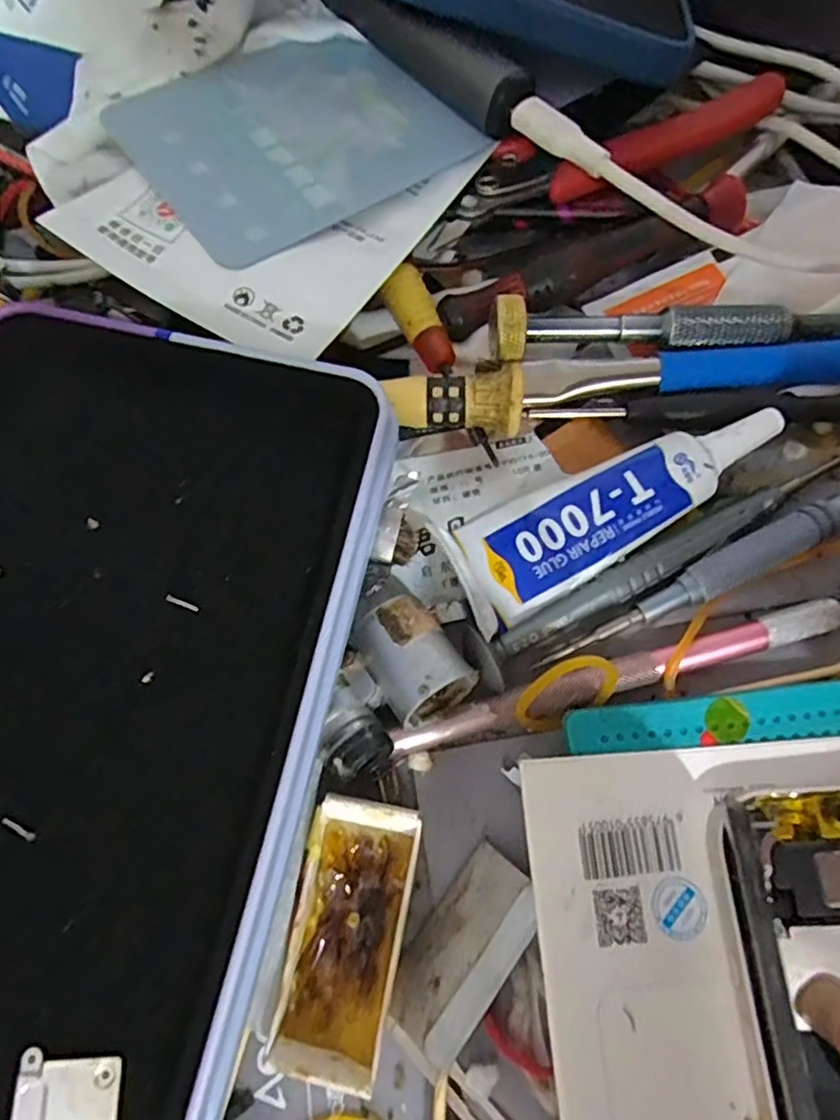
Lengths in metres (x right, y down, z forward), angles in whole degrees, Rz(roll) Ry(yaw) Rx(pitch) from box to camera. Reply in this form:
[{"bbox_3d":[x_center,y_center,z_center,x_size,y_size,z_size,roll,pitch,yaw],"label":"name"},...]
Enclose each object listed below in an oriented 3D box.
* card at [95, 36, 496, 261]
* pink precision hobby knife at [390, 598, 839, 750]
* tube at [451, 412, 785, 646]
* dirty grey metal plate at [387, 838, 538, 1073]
[{"bbox_3d":[-0.036,-0.124,0.178,0.089,0.006,0.069,-30,71,-9],"label":"card"},{"bbox_3d":[0.053,0.027,0.150,0.121,0.008,0.008,-16,69,-4],"label":"pink precision hobby knife"},{"bbox_3d":[0.050,-0.017,0.155,0.090,0.010,0.026,-30,71,-9],"label":"tube"},{"bbox_3d":[0.010,0.081,0.129,0.018,0.006,0.038,35,74,14],"label":"dirty grey metal plate"}]

